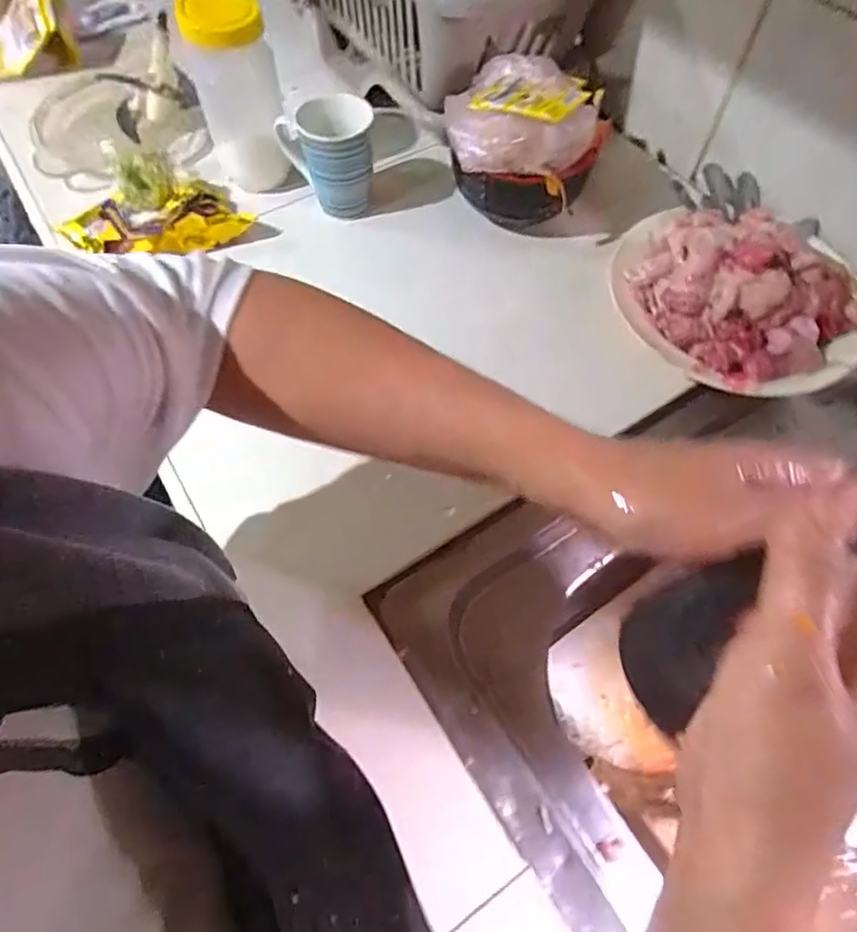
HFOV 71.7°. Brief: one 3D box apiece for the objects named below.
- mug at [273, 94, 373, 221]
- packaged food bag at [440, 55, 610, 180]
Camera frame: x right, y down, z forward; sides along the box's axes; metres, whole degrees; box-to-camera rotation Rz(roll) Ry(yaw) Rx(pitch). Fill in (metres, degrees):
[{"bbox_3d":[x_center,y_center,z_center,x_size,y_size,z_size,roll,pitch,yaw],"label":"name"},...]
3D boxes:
[{"bbox_3d":[-0.099,-0.301,0.586,0.087,0.100,0.072,-10,62,-6],"label":"mug"},{"bbox_3d":[0.092,-0.318,0.537,0.140,0.055,0.130,12,62,6],"label":"packaged food bag"}]

